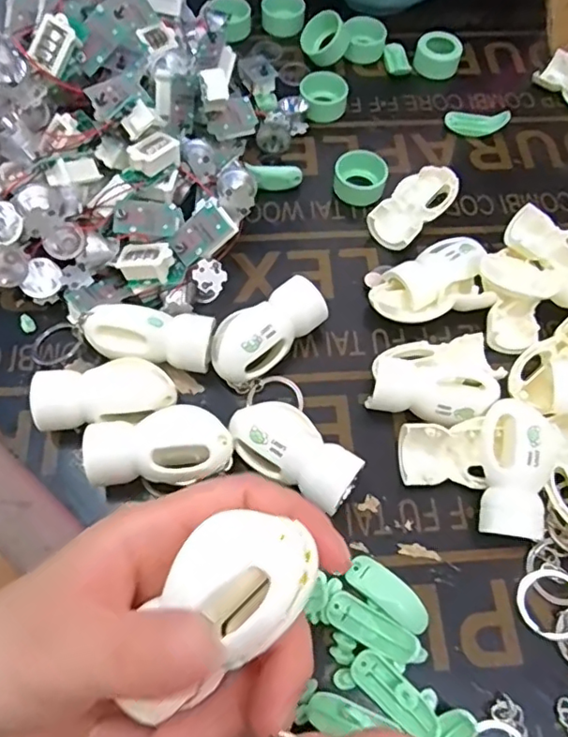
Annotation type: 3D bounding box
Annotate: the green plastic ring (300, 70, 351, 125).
[{"bbox_3d":[0.028,-0.190,0.408,0.033,0.020,0.032,-10,63,-7],"label":"green plastic ring"}]

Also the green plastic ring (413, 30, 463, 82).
[{"bbox_3d":[0.115,-0.233,0.431,0.027,0.019,0.029,1,62,-1],"label":"green plastic ring"}]

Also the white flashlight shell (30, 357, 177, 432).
[{"bbox_3d":[-0.089,0.016,0.293,0.066,0.025,0.033,-7,62,-5],"label":"white flashlight shell"}]

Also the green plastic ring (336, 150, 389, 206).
[{"bbox_3d":[0.049,-0.123,0.375,0.032,0.015,0.037,6,62,1],"label":"green plastic ring"}]

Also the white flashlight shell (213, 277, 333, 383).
[{"bbox_3d":[-0.008,-0.019,0.311,0.068,0.029,0.027,-38,69,-19],"label":"white flashlight shell"}]

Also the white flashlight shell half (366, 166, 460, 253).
[{"bbox_3d":[0.081,-0.101,0.364,0.034,0.015,0.070,39,68,17],"label":"white flashlight shell half"}]

